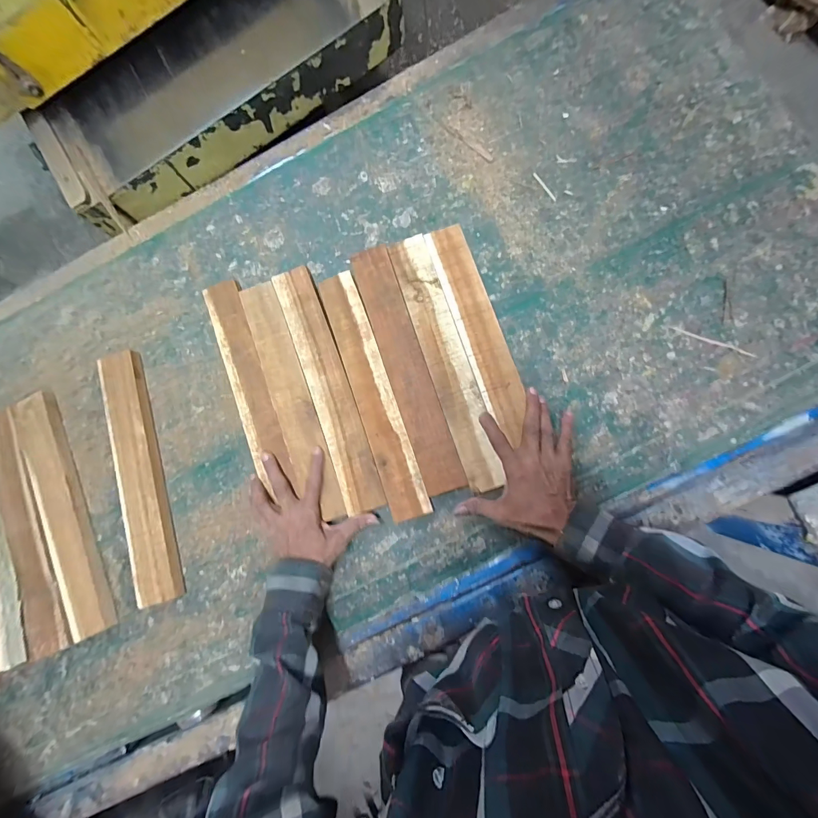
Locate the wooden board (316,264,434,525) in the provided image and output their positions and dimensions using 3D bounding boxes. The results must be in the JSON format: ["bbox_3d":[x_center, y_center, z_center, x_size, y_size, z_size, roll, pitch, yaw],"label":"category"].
[{"bbox_3d":[-0.050,-0.024,0.525,0.052,0.016,0.357,-19,82,3],"label":"wooden board"}]

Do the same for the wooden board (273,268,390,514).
[{"bbox_3d":[-0.114,-0.033,0.532,0.056,0.019,0.362,-20,82,3],"label":"wooden board"}]

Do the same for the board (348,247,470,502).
[{"bbox_3d":[-0.004,-0.060,0.522,0.057,0.025,0.356,-19,82,3],"label":"board"}]

